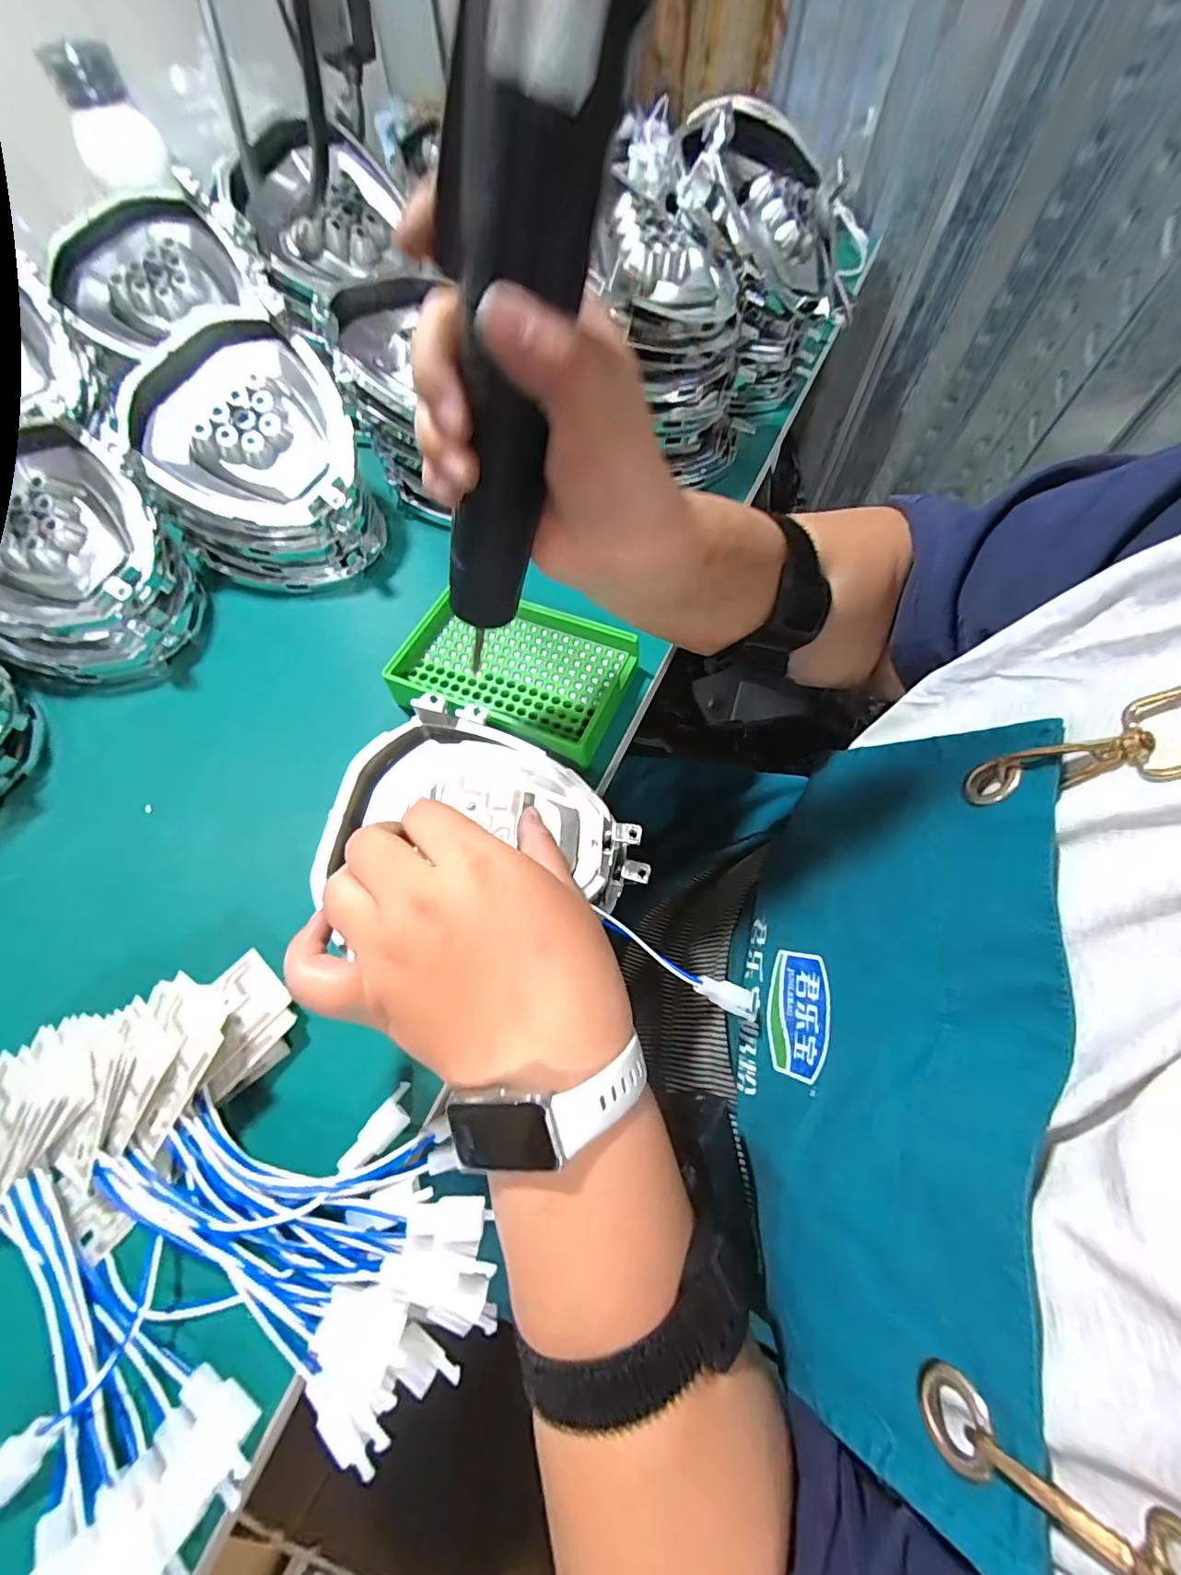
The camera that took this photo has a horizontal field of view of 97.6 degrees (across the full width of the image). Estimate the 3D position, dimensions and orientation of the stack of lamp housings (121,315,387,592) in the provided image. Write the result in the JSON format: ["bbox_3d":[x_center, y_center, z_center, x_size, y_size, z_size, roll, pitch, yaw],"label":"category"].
[{"bbox_3d":[-0.231,-0.228,0.366,0.135,0.105,0.137,-19,65,-8],"label":"stack of lamp housings"}]

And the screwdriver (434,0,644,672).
[{"bbox_3d":[-0.026,-0.132,0.172,0.037,0.201,0.030,-14,63,-24],"label":"screwdriver"}]

